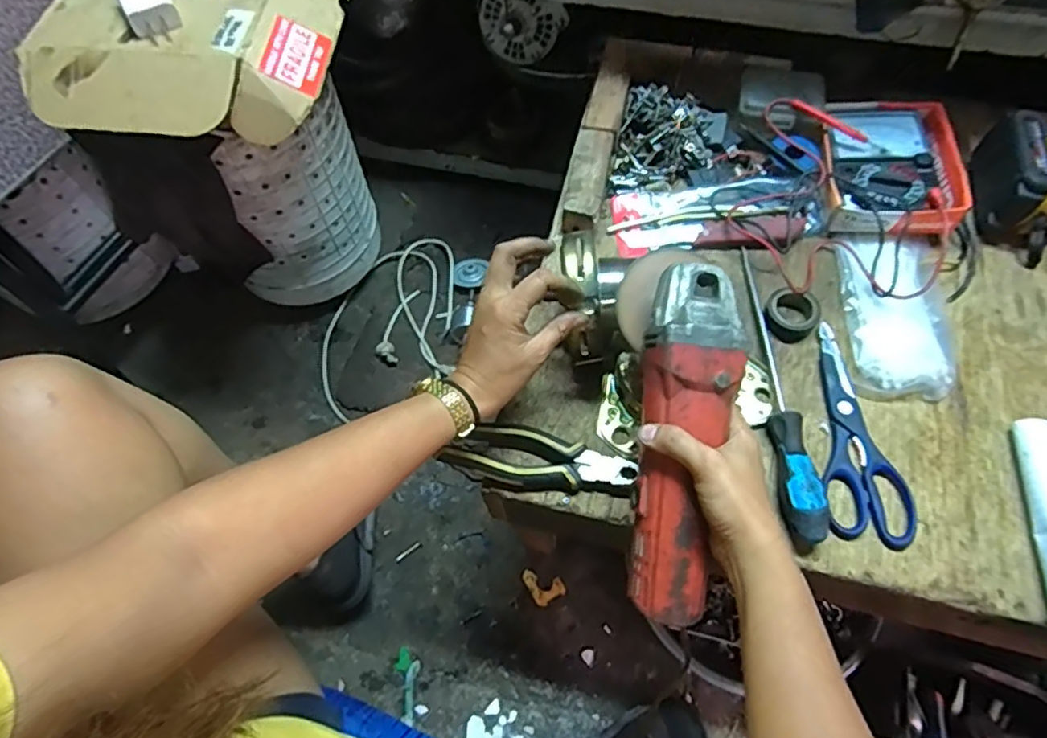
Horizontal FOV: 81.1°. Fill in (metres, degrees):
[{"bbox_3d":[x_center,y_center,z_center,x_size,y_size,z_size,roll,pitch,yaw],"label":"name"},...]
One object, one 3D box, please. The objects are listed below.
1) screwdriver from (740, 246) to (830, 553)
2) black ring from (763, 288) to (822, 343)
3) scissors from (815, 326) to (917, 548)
[{"bbox_3d":[0.237,0.010,0.566,0.033,0.028,0.300,1,63,3],"label":"screwdriver"},{"bbox_3d":[0.265,-0.055,0.605,0.050,0.022,0.049,-1,63,2],"label":"black ring"},{"bbox_3d":[0.302,0.055,0.557,0.067,0.009,0.205,2,63,3],"label":"scissors"}]

